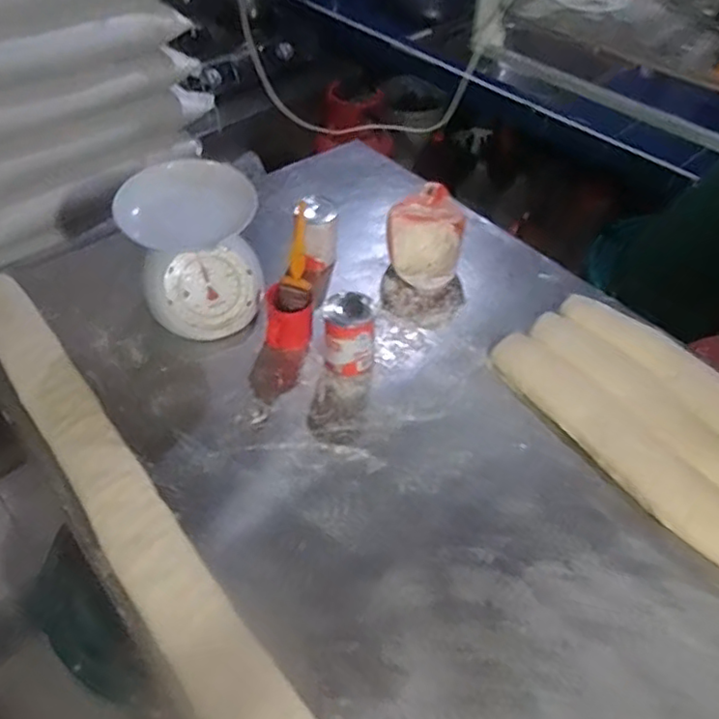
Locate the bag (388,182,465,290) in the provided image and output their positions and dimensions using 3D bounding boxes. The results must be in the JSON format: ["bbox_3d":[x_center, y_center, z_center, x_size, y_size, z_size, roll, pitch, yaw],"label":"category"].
[{"bbox_3d":[0.114,-0.198,1.051,0.116,0.124,0.114,-22,52,-20],"label":"bag"}]

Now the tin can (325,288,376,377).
[{"bbox_3d":[-0.014,-0.032,0.902,0.067,0.116,0.074,3,48,1],"label":"tin can"}]

